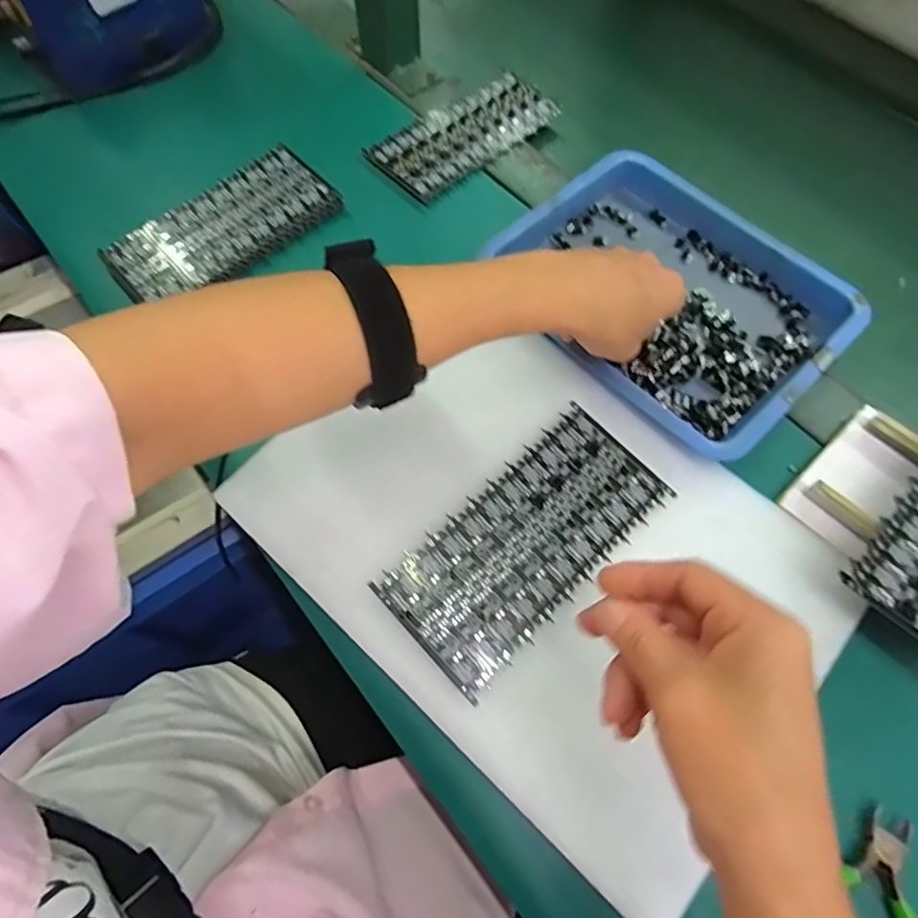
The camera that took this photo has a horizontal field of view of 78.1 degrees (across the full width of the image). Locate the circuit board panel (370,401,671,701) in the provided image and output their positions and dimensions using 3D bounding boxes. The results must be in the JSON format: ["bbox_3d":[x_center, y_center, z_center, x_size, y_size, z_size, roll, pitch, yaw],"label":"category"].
[{"bbox_3d":[0.038,0.044,0.319,0.162,0.004,0.079,-41,75,-16],"label":"circuit board panel"}]

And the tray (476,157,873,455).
[{"bbox_3d":[0.144,-0.117,0.389,0.176,0.031,0.217,-39,69,-22],"label":"tray"}]

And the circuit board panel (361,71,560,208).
[{"bbox_3d":[0.008,-0.274,0.473,0.076,0.014,0.161,40,70,16],"label":"circuit board panel"}]

